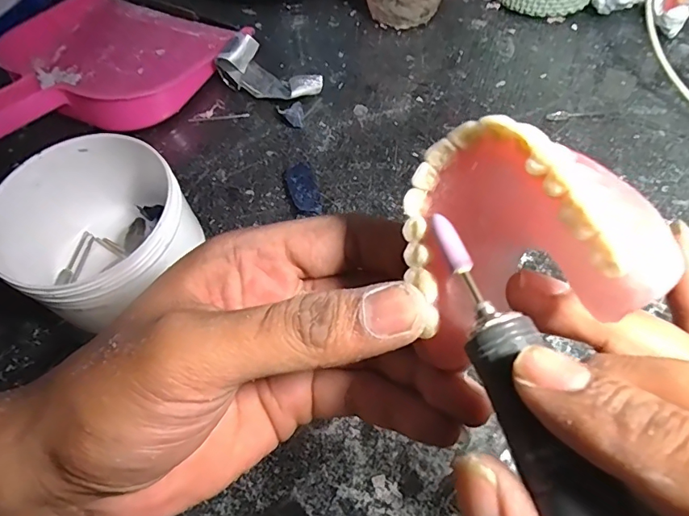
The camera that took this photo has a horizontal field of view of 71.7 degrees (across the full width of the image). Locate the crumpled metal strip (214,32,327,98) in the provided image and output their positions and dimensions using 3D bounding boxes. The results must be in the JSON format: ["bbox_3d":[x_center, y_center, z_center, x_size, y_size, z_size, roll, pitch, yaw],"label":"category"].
[{"bbox_3d":[-0.053,-0.132,0.340,0.069,0.027,0.032,26,65,17],"label":"crumpled metal strip"}]

